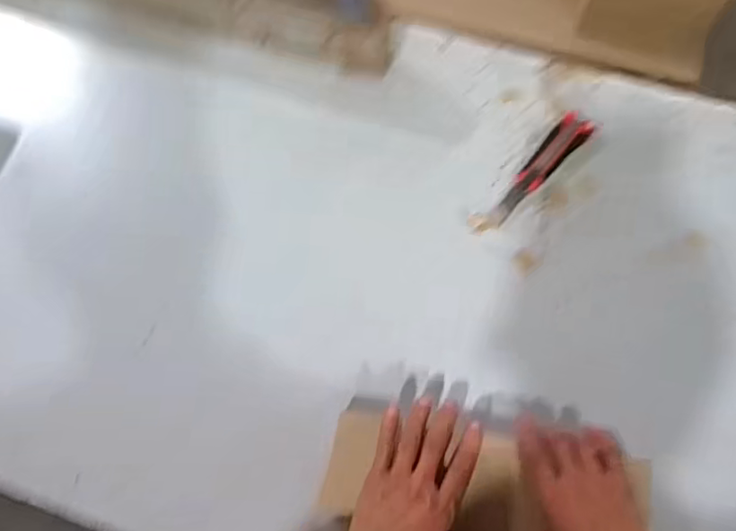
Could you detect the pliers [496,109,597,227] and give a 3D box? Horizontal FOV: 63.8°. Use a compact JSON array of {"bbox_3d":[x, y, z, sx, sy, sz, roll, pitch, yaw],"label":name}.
[{"bbox_3d":[0.207,-0.119,0.712,0.037,0.016,0.173,41,76,14],"label":"pliers"}]

